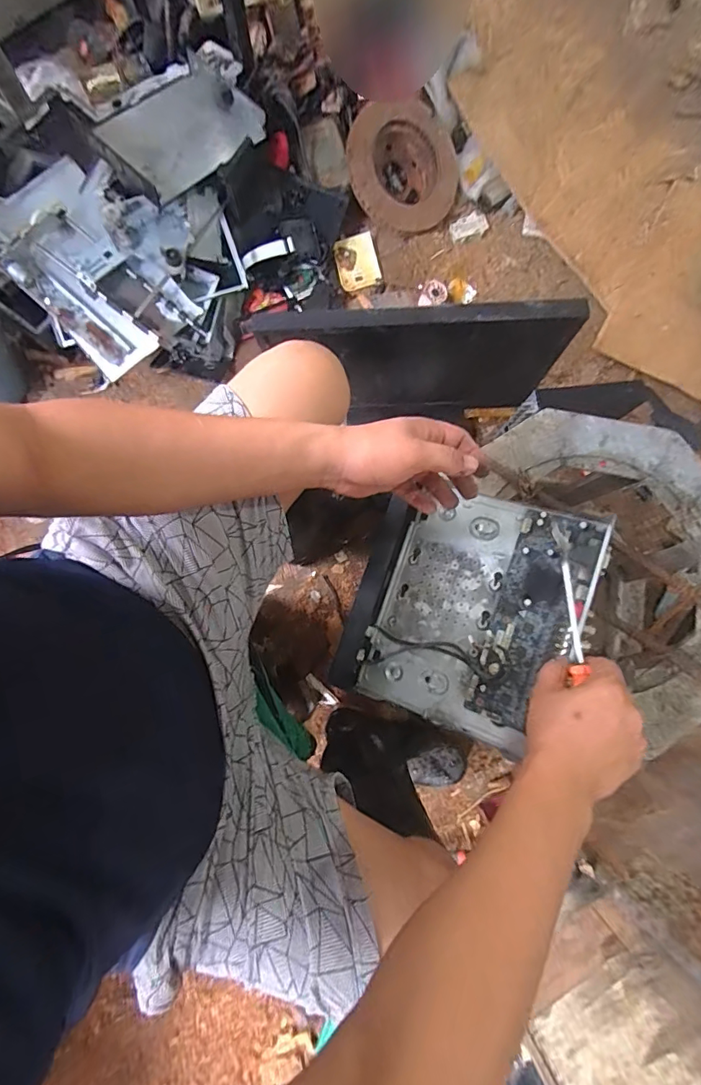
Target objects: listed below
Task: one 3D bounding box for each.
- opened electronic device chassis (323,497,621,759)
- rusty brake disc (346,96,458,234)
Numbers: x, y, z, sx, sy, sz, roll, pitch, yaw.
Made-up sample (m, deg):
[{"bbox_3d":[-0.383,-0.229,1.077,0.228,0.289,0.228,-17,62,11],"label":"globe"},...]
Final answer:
[{"bbox_3d":[0.118,0.070,0.495,0.236,0.042,0.248,13,83,25],"label":"opened electronic device chassis"},{"bbox_3d":[0.106,-0.795,0.986,0.229,0.075,0.224,-5,104,-18],"label":"rusty brake disc"}]

